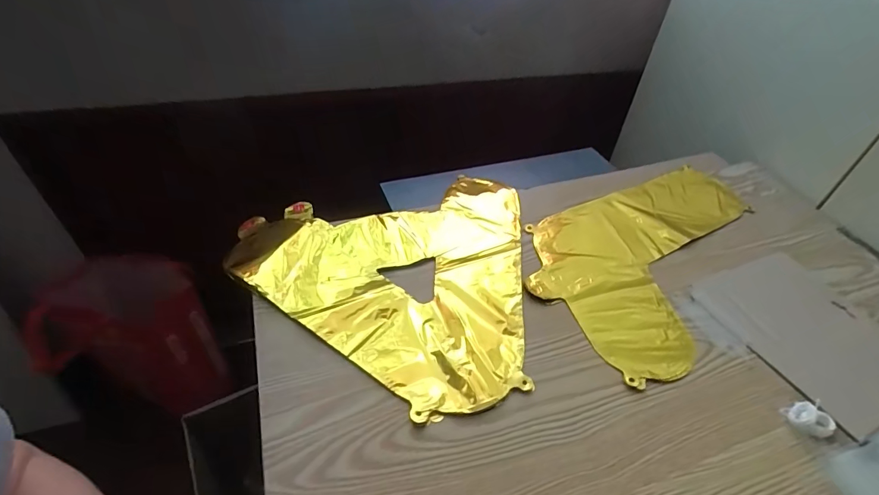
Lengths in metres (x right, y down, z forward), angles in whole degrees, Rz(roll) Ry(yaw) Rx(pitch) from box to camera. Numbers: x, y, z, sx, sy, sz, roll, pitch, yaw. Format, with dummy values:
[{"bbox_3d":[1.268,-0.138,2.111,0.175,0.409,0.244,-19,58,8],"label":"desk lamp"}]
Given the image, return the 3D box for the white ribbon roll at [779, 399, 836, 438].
[{"bbox_3d":[0.348,0.161,0.404,0.035,0.013,0.032,3,44,-3],"label":"white ribbon roll"}]

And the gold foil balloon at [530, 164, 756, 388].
[{"bbox_3d":[0.295,-0.002,0.569,0.399,0.009,0.234,-24,51,-27],"label":"gold foil balloon"}]

